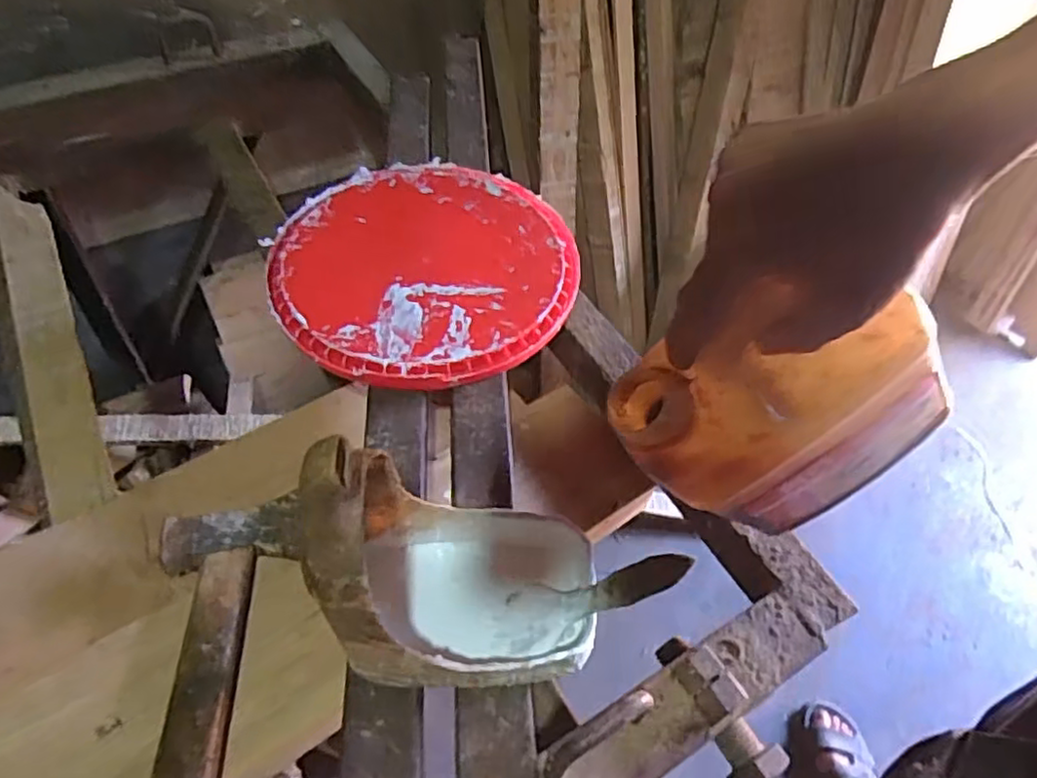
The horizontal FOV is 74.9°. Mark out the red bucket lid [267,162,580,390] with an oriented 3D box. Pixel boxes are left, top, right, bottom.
[{"bbox_3d":[-0.090,-0.120,0.652,0.281,0.021,0.276,1,52,-1],"label":"red bucket lid"}]

